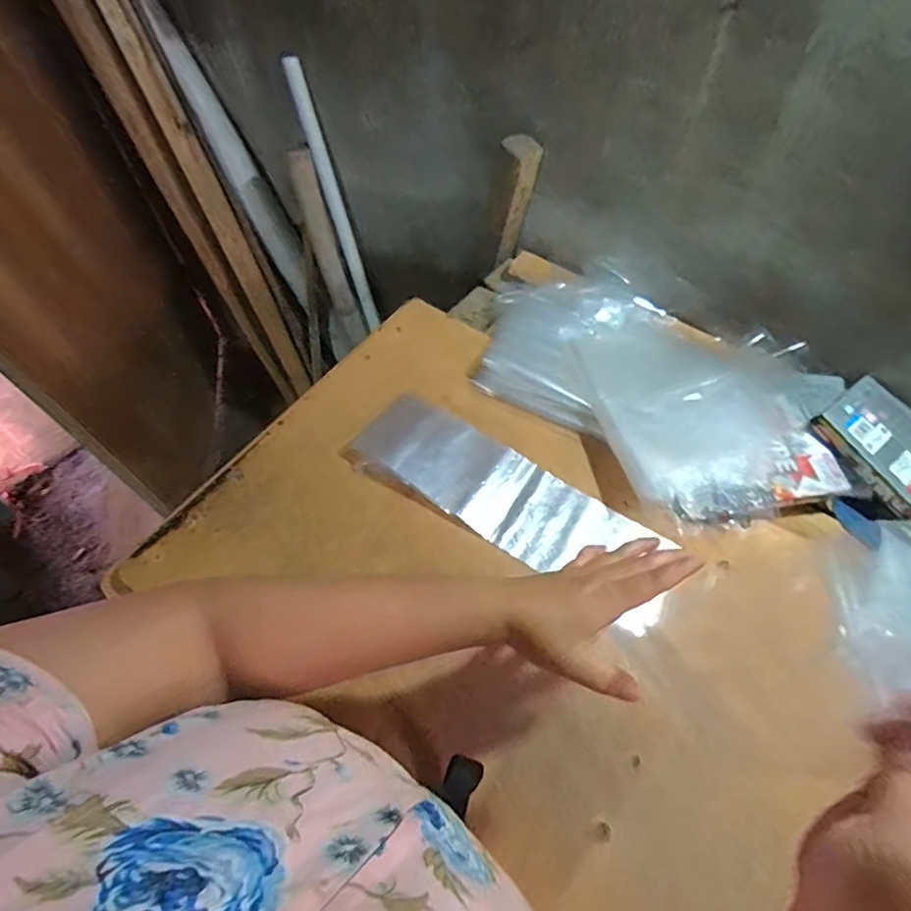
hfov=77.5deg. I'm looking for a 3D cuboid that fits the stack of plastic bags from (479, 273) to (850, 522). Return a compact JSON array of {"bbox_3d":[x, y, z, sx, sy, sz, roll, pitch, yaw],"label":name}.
[{"bbox_3d":[0.243,-0.095,0.712,0.477,0.046,0.288,37,63,21],"label":"stack of plastic bags"}]

